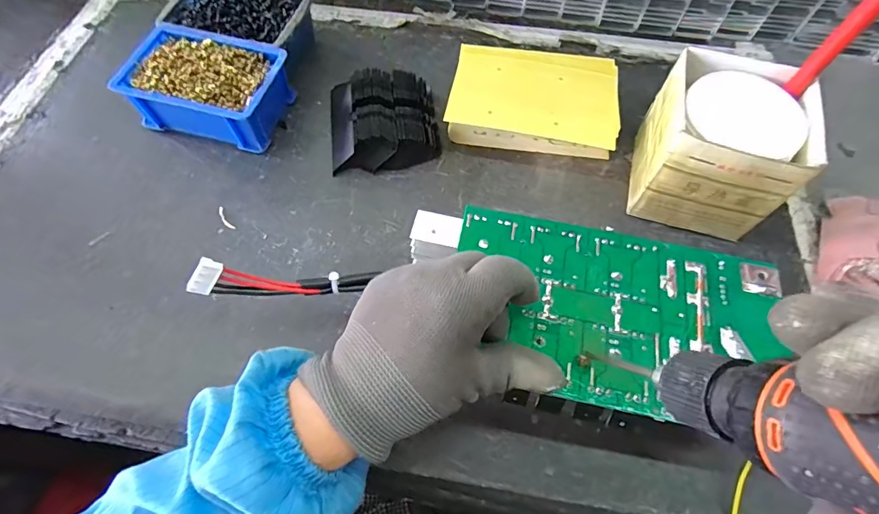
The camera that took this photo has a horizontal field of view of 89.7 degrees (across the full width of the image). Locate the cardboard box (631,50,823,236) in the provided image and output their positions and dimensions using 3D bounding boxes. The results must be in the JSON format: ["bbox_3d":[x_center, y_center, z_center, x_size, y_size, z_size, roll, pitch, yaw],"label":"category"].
[{"bbox_3d":[0.250,-0.100,0.406,0.114,0.107,0.117,16,65,7],"label":"cardboard box"}]

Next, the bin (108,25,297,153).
[{"bbox_3d":[-0.242,-0.180,0.470,0.156,0.054,0.112,17,65,8],"label":"bin"}]

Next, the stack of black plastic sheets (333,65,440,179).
[{"bbox_3d":[-0.060,-0.149,0.467,0.111,0.038,0.117,-7,64,-4],"label":"stack of black plastic sheets"}]

